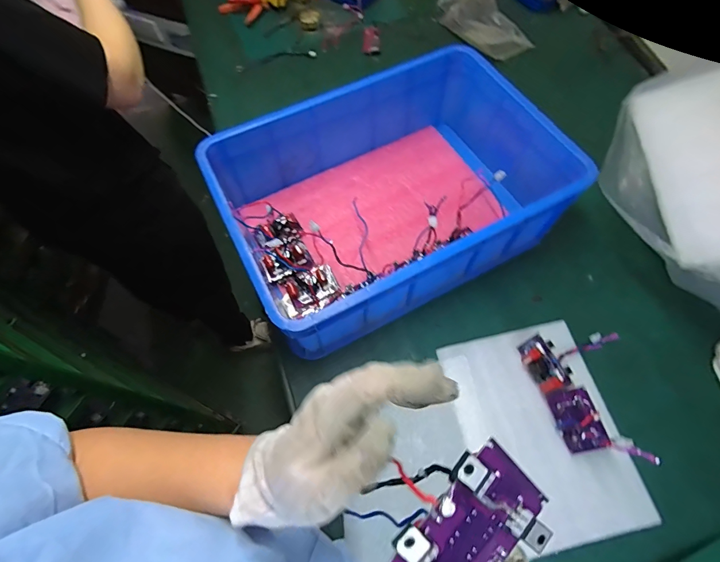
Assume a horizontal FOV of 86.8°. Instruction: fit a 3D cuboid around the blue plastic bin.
[{"bbox_3d":[0.055,-0.173,0.758,0.586,0.196,0.420,-27,66,-11],"label":"blue plastic bin"}]

